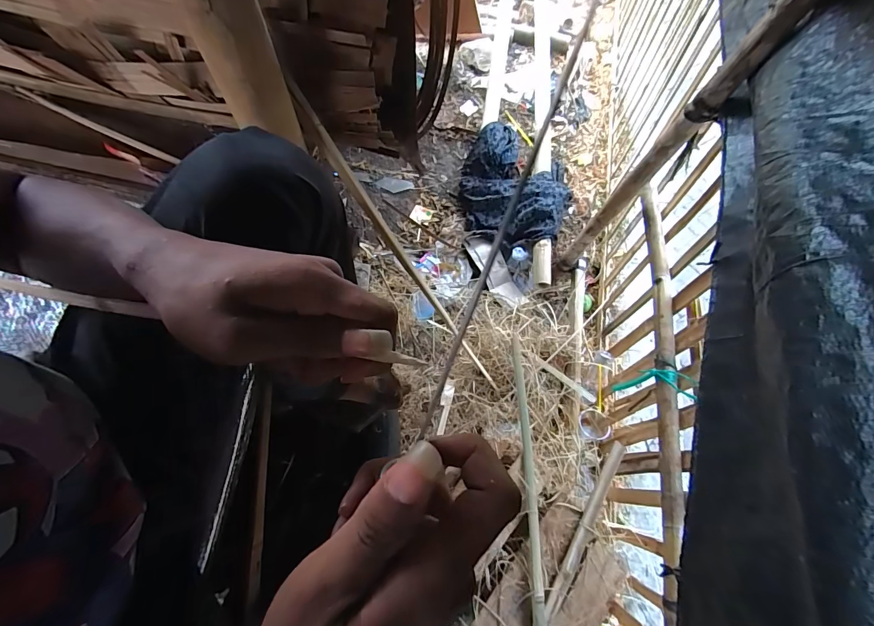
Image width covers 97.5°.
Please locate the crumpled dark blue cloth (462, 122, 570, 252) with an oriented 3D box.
[{"bbox_3d":[0.273,-0.445,1.393,0.393,0.159,0.414,20,67,6],"label":"crumpled dark blue cloth"}]

